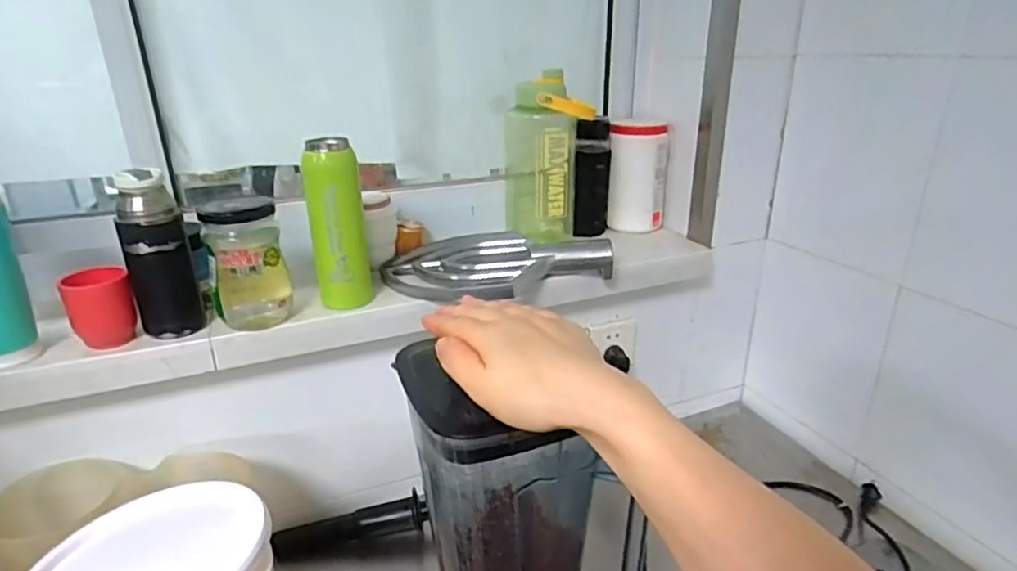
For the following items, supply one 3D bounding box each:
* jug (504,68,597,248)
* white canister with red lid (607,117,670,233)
[{"bbox_3d":[0.064,-0.194,0.966,0.126,0.261,0.089,-4,23,-8],"label":"jug"},{"bbox_3d":[0.233,-0.200,1.061,0.101,0.179,0.121,5,23,15],"label":"white canister with red lid"}]

